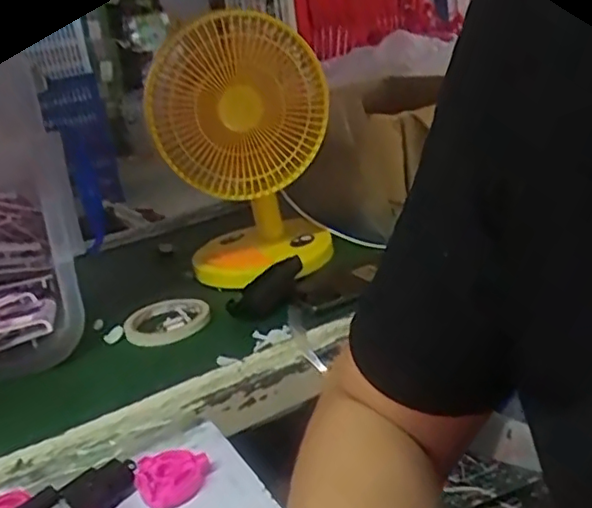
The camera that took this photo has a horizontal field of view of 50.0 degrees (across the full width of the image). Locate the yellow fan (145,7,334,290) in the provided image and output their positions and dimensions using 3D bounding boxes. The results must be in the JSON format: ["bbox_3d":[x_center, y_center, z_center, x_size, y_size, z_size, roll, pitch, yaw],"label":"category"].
[{"bbox_3d":[-0.057,-0.129,0.806,0.206,0.310,0.190,-9,21,1],"label":"yellow fan"}]

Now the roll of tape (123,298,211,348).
[{"bbox_3d":[-0.155,0.079,0.763,0.099,0.023,0.099,-8,21,3],"label":"roll of tape"}]

